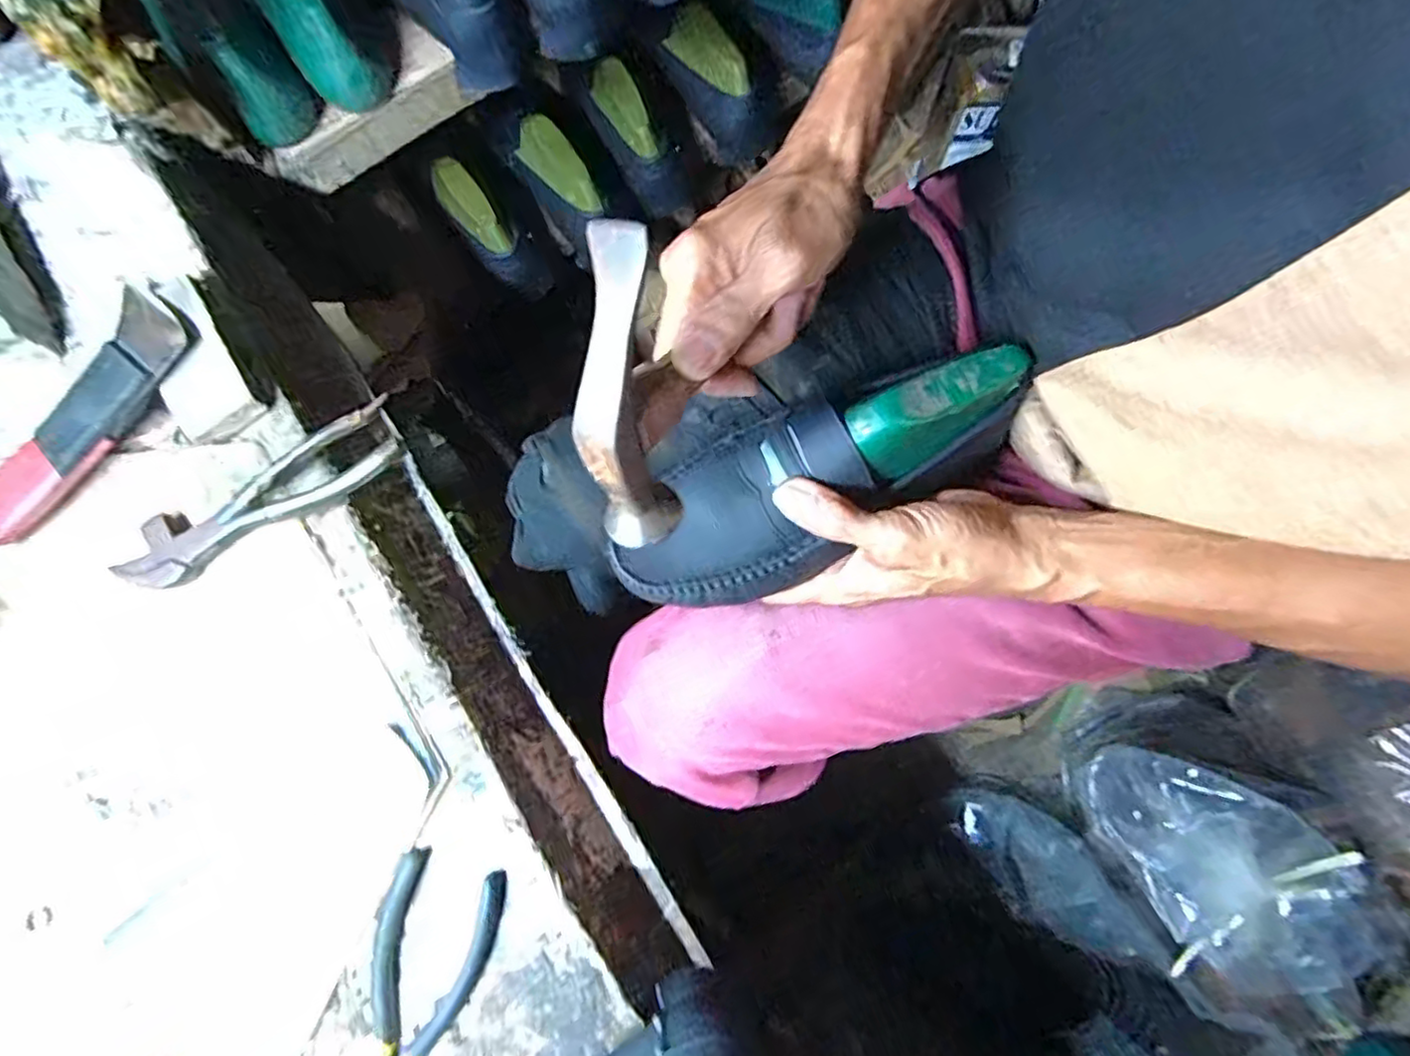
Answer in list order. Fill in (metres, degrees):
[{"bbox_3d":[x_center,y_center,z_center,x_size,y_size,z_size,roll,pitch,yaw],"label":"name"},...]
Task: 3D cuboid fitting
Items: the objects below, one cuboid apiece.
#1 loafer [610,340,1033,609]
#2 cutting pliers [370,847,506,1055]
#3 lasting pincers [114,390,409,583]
[{"bbox_3d":[0.068,-0.030,0.394,0.246,0.088,0.088,-28,79,3],"label":"loafer"},{"bbox_3d":[-0.156,0.256,0.357,0.062,0.013,0.146,14,80,7],"label":"cutting pliers"},{"bbox_3d":[-0.269,-0.018,0.404,0.182,0.027,0.046,-26,78,-2],"label":"lasting pincers"}]

